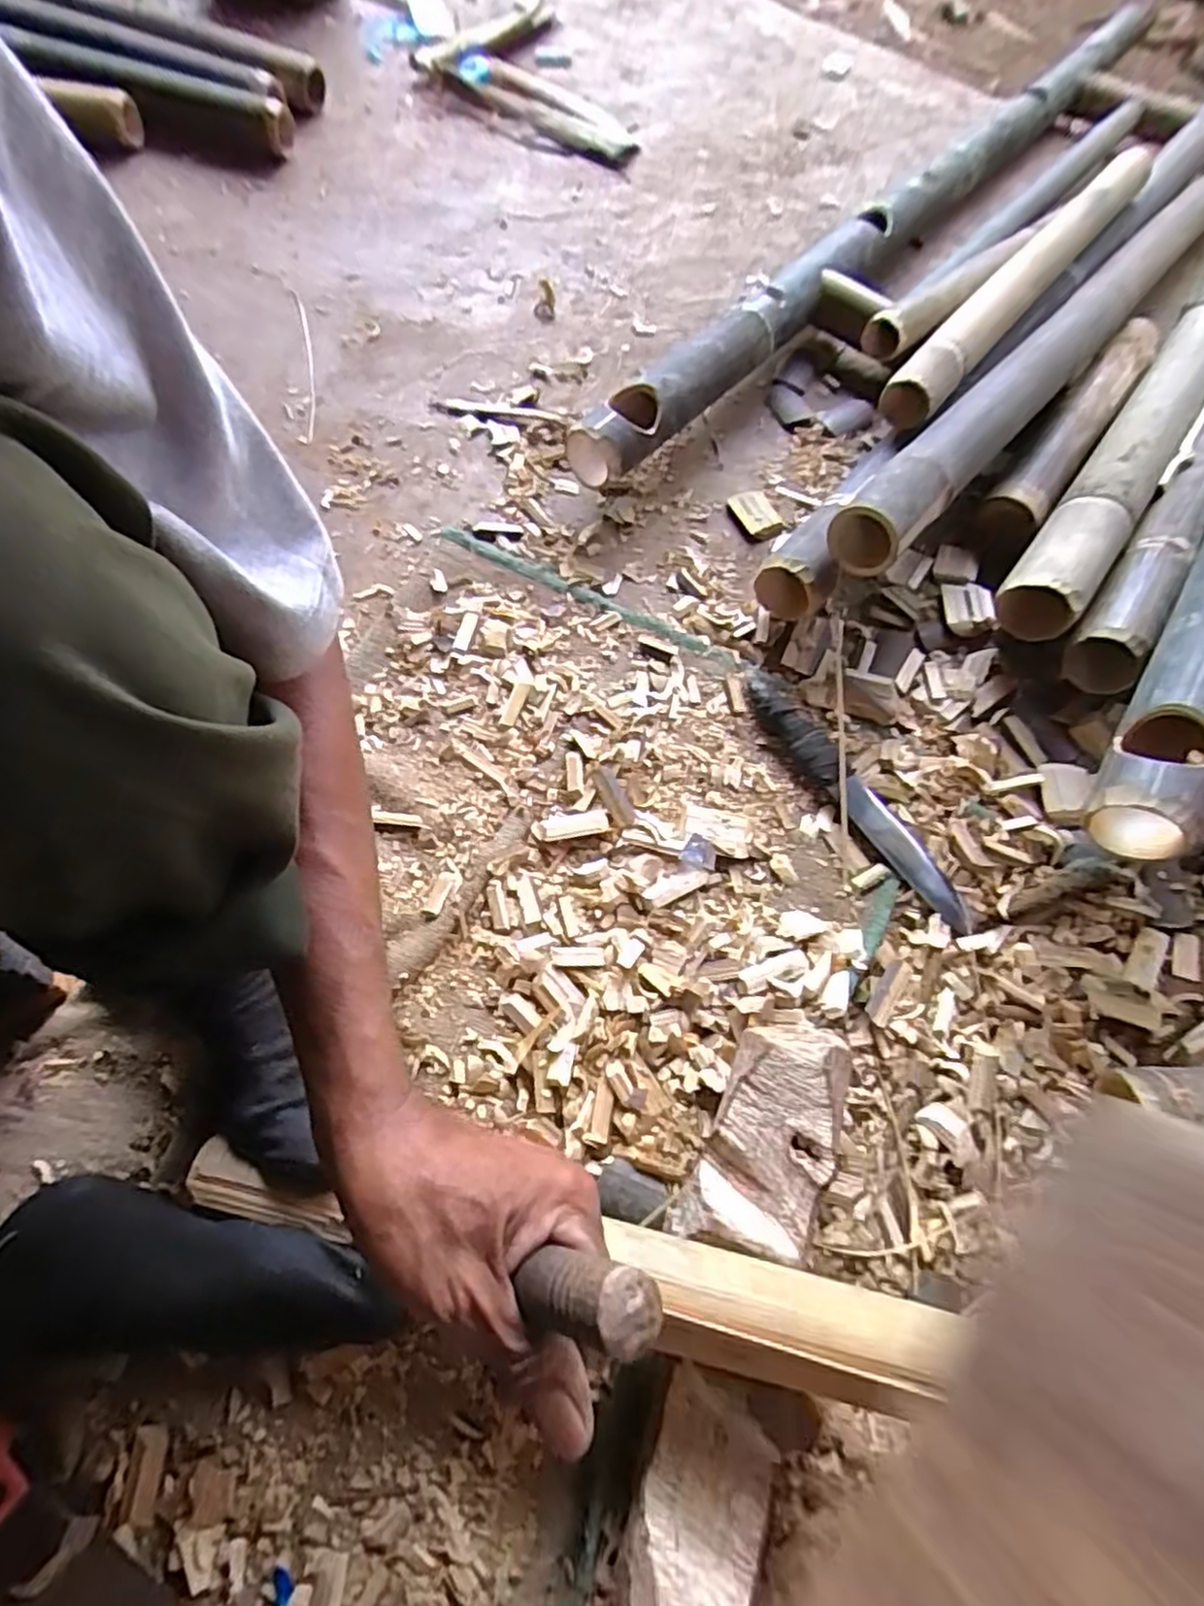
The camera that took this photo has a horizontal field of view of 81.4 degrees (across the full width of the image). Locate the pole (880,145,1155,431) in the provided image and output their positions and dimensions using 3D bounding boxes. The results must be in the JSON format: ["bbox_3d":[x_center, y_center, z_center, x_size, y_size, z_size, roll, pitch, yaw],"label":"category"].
[{"bbox_3d":[0.513,-0.633,0.810,0.060,0.053,0.669,37,70,13],"label":"pole"}]

